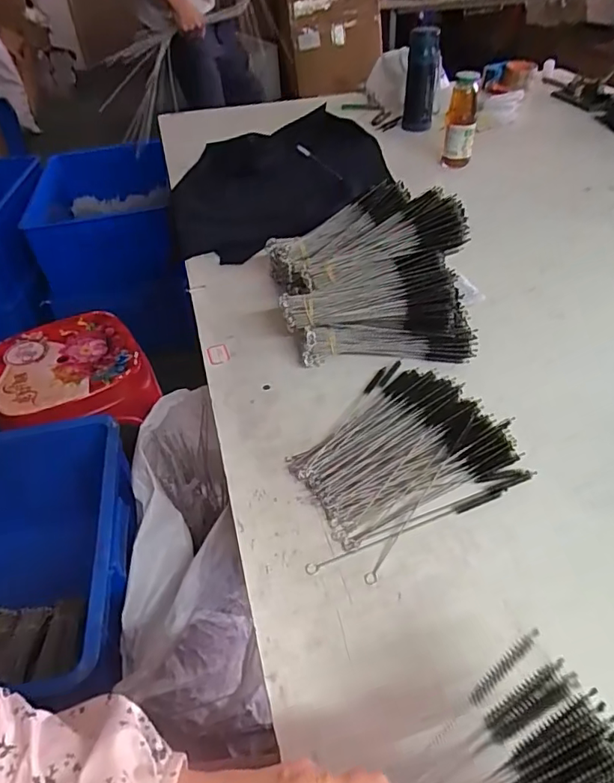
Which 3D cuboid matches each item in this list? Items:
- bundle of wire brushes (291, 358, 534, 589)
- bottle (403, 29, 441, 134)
[{"bbox_3d":[0.080,0.059,0.527,0.212,0.029,0.187,-25,46,-20],"label":"bundle of wire brushes"},{"bbox_3d":[0.264,-0.720,1.229,0.074,0.197,0.063,7,44,14],"label":"bottle"}]

